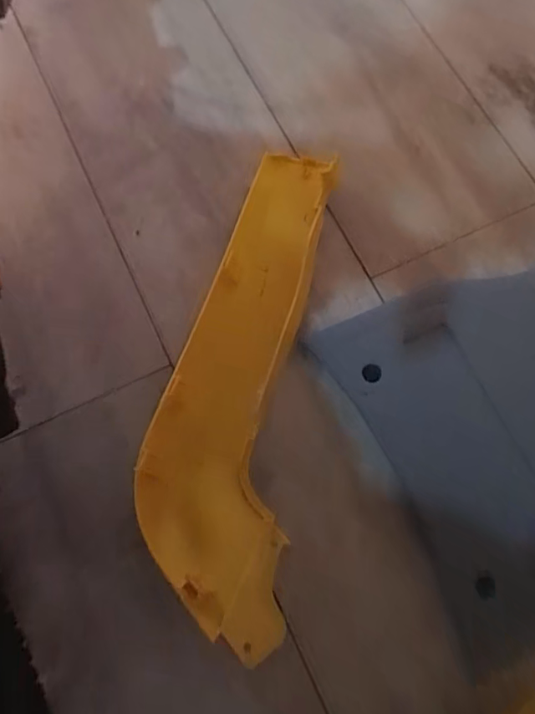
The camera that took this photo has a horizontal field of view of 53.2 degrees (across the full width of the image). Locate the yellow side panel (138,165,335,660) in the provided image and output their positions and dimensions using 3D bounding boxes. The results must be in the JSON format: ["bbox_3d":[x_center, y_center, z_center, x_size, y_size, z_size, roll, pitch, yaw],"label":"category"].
[{"bbox_3d":[-0.027,0.000,0.452,0.124,0.060,0.427,7,74,2],"label":"yellow side panel"}]

